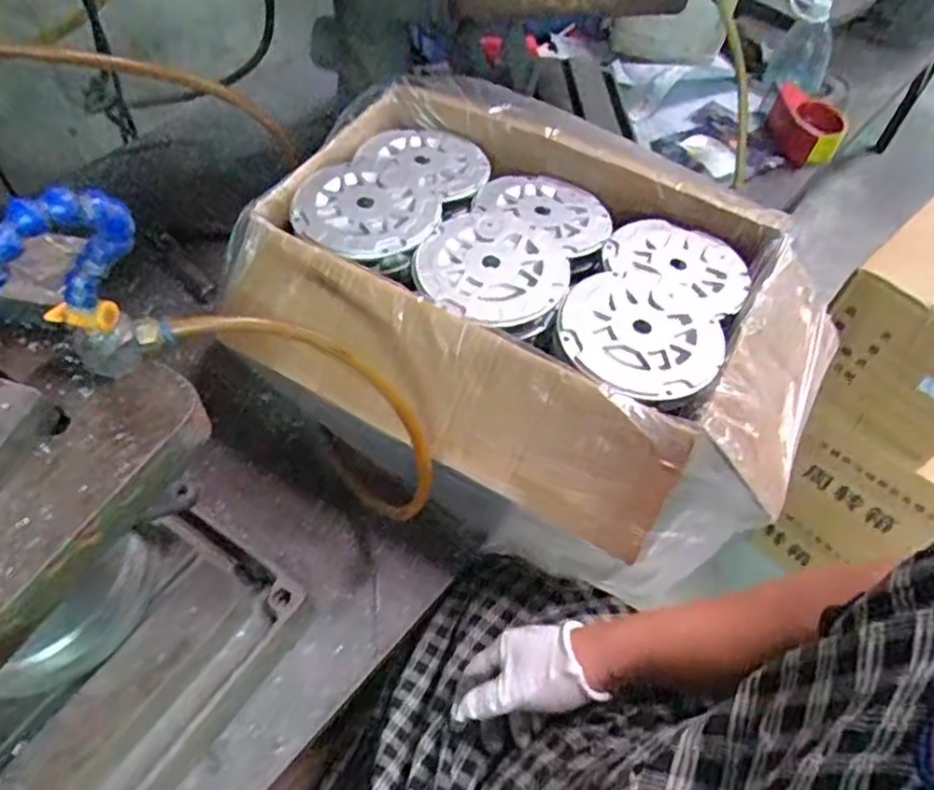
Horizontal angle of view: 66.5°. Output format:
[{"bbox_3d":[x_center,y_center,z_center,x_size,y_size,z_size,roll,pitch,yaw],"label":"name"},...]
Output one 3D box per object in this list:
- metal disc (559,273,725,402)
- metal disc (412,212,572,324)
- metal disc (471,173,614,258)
[{"bbox_3d":[0.145,-0.050,0.600,0.132,0.020,0.120,1,54,-1],"label":"metal disc"},{"bbox_3d":[0.023,-0.116,0.644,0.134,0.015,0.131,1,54,-1],"label":"metal disc"},{"bbox_3d":[0.077,-0.183,0.711,0.133,0.012,0.118,23,49,9],"label":"metal disc"}]

